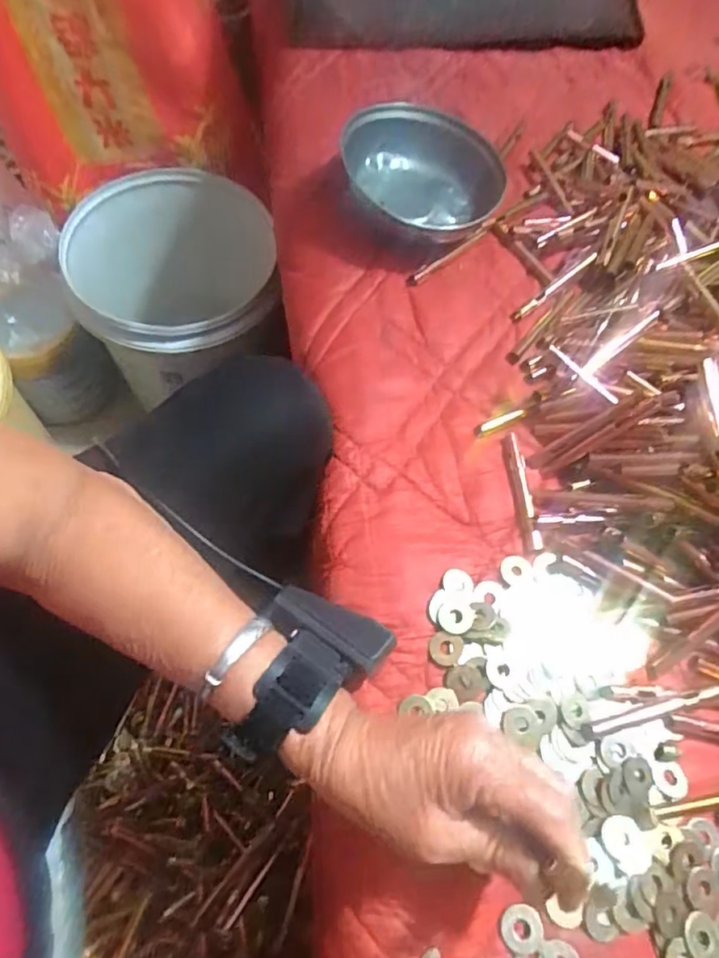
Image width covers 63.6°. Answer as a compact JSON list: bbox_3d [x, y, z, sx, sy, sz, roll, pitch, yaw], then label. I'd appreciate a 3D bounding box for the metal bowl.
[{"bbox_3d":[0.050,-0.254,0.490,0.120,0.060,0.123,2,65,-4],"label":"metal bowl"}]

